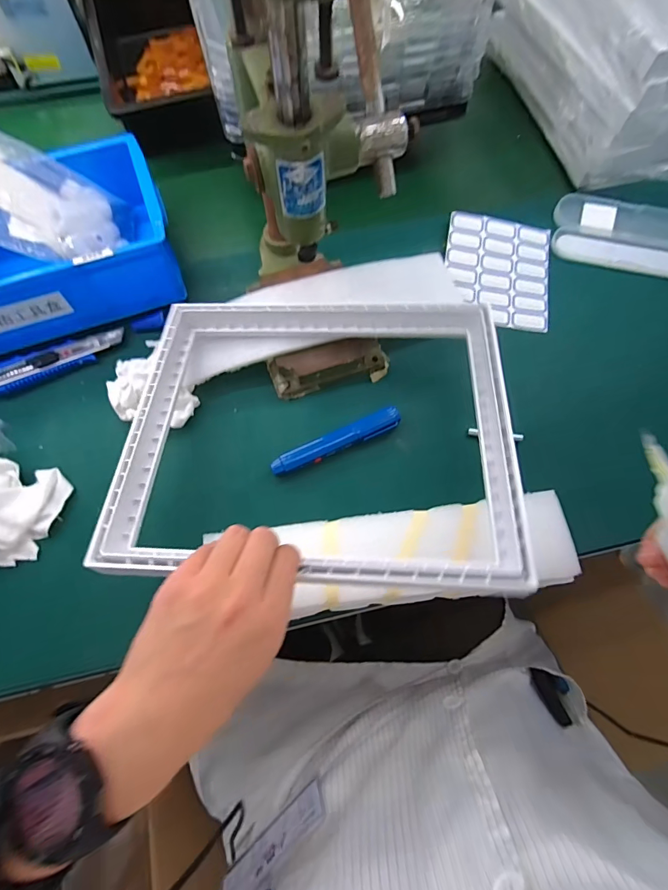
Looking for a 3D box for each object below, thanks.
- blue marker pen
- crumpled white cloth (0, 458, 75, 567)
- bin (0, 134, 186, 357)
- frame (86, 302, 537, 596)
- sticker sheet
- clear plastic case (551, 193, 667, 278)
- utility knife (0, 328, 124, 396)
[{"bbox_3d":[0.003,-0.001,0.457,0.143,0.027,0.022,-23,71,-8],"label":"blue marker pen"},{"bbox_3d":[-0.319,0.066,0.419,0.083,0.030,0.098,13,70,5],"label":"crumpled white cloth"},{"bbox_3d":[-0.371,-0.215,0.486,0.362,0.090,0.215,-18,71,-6],"label":"bin"},{"bbox_3d":[-0.014,-0.017,0.374,0.324,0.026,0.278,2,61,4],"label":"frame"},{"bbox_3d":[0.203,-0.216,0.529,0.128,0.010,0.150,10,77,2],"label":"sticker sheet"},{"bbox_3d":[0.370,-0.266,0.541,0.175,0.028,0.089,15,70,6],"label":"clear plastic case"},{"bbox_3d":[-0.319,-0.097,0.479,0.162,0.016,0.040,-25,72,-9],"label":"utility knife"}]

